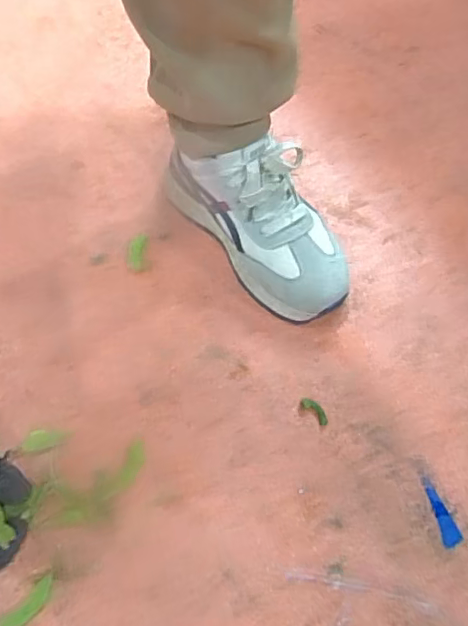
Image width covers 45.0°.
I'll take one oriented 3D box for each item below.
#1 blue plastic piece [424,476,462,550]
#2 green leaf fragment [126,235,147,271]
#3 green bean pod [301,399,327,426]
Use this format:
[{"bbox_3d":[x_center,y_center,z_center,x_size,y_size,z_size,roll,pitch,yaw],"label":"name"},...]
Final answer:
[{"bbox_3d":[0.158,0.151,0.430,0.013,0.004,0.052,-10,60,-6],"label":"blue plastic piece"},{"bbox_3d":[-0.098,-0.062,0.566,0.018,0.004,0.043,3,59,1],"label":"green leaf fragment"},{"bbox_3d":[0.068,0.081,0.473,0.011,0.004,0.028,-37,66,-20],"label":"green bean pod"}]

